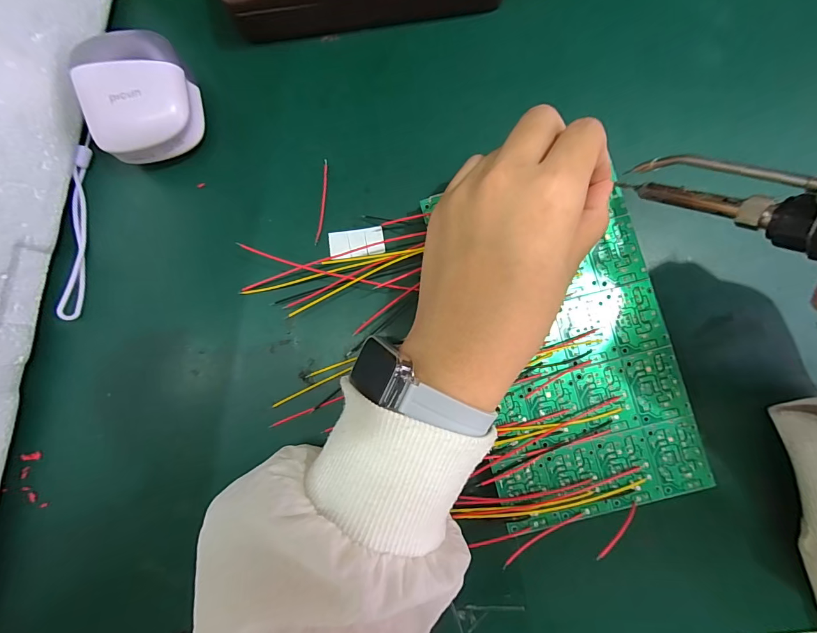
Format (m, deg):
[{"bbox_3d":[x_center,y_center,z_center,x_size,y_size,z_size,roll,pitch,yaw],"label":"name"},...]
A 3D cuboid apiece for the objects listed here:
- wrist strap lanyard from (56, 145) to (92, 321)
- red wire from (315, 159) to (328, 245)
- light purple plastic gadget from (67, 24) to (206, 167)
[{"bbox_3d":[-0.186,-0.047,0.215,0.007,0.010,0.097,0,85,2],"label":"wrist strap lanyard"},{"bbox_3d":[-0.048,-0.064,0.213,0.004,0.004,0.048,5,85,2],"label":"red wire"},{"bbox_3d":[-0.141,-0.116,0.204,0.053,0.038,0.064,-6,85,1],"label":"light purple plastic gadget"}]

